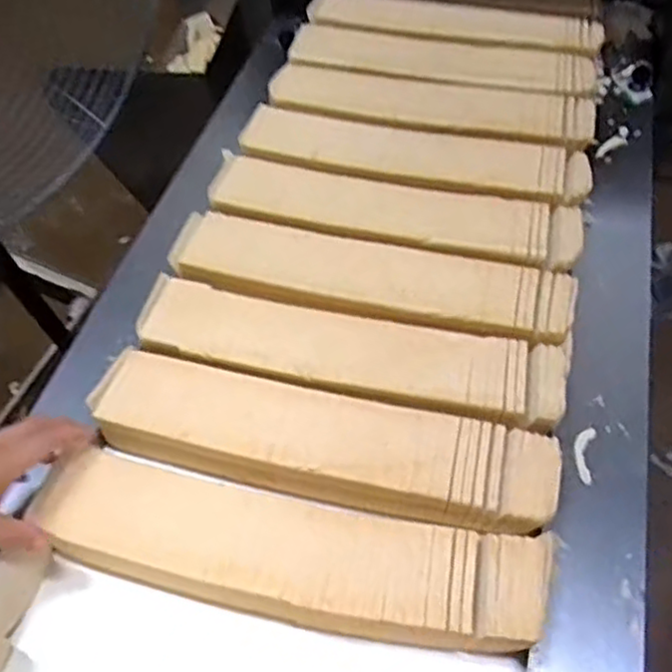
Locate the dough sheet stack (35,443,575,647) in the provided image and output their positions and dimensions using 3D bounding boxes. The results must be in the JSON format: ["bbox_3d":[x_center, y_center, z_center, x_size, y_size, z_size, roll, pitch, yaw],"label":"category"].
[{"bbox_3d":[-0.037,0.161,0.533,0.384,0.034,0.088,8,63,9],"label":"dough sheet stack"}]

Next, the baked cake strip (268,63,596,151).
[{"bbox_3d":[0.104,-0.264,0.804,0.356,0.034,0.092,12,64,11],"label":"baked cake strip"}]

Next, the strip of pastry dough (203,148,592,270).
[{"bbox_3d":[0.056,-0.119,0.709,0.368,0.027,0.090,10,64,10],"label":"strip of pastry dough"}]

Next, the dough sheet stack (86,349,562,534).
[{"bbox_3d":[-0.015,0.087,0.579,0.372,0.033,0.086,10,64,10],"label":"dough sheet stack"}]

